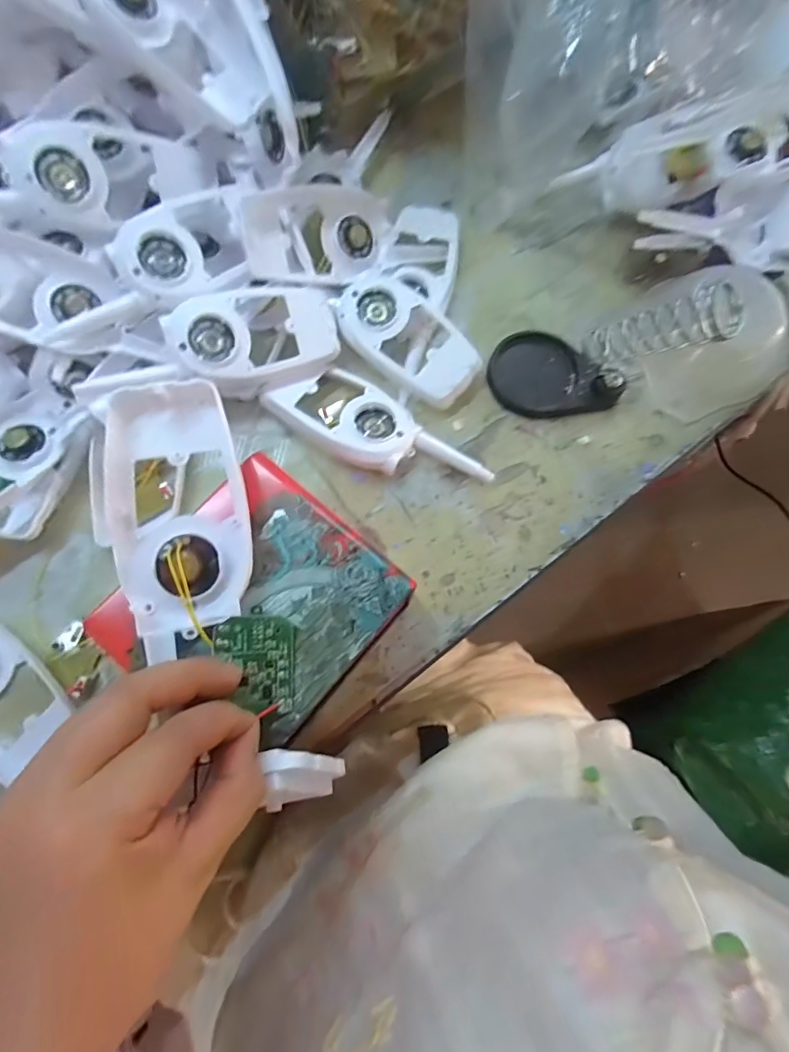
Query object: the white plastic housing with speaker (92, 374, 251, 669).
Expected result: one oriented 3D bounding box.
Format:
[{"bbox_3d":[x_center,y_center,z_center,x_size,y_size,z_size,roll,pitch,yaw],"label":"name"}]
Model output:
[{"bbox_3d":[-0.097,-0.004,0.224,0.060,0.026,0.115,-14,76,-5],"label":"white plastic housing with speaker"}]

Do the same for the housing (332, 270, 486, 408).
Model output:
[{"bbox_3d":[0.008,-0.133,0.355,0.058,0.029,0.109,-42,80,-11],"label":"housing"}]

